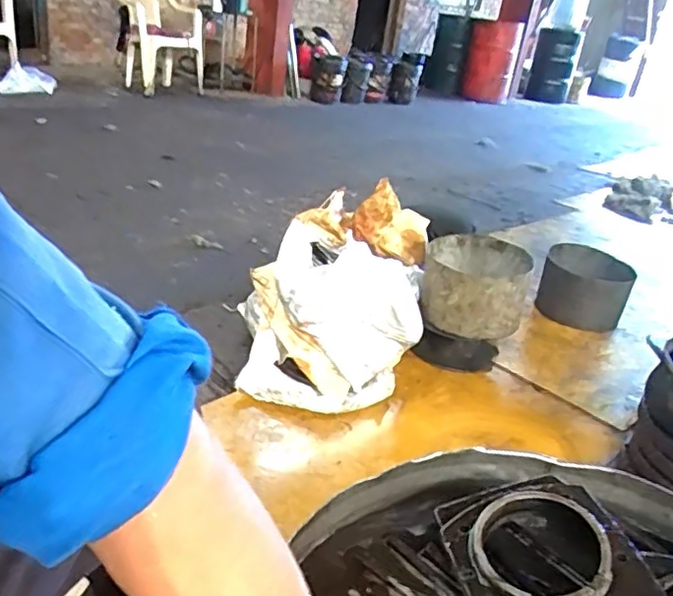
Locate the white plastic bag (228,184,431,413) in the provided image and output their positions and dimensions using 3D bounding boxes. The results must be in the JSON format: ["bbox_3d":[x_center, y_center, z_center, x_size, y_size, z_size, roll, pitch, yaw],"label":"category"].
[{"bbox_3d":[0.005,-0.014,1.626,0.423,0.336,0.638,20,29,22],"label":"white plastic bag"}]

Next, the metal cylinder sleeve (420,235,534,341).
[{"bbox_3d":[0.373,-0.029,1.673,0.278,0.185,0.274,13,27,10],"label":"metal cylinder sleeve"}]

